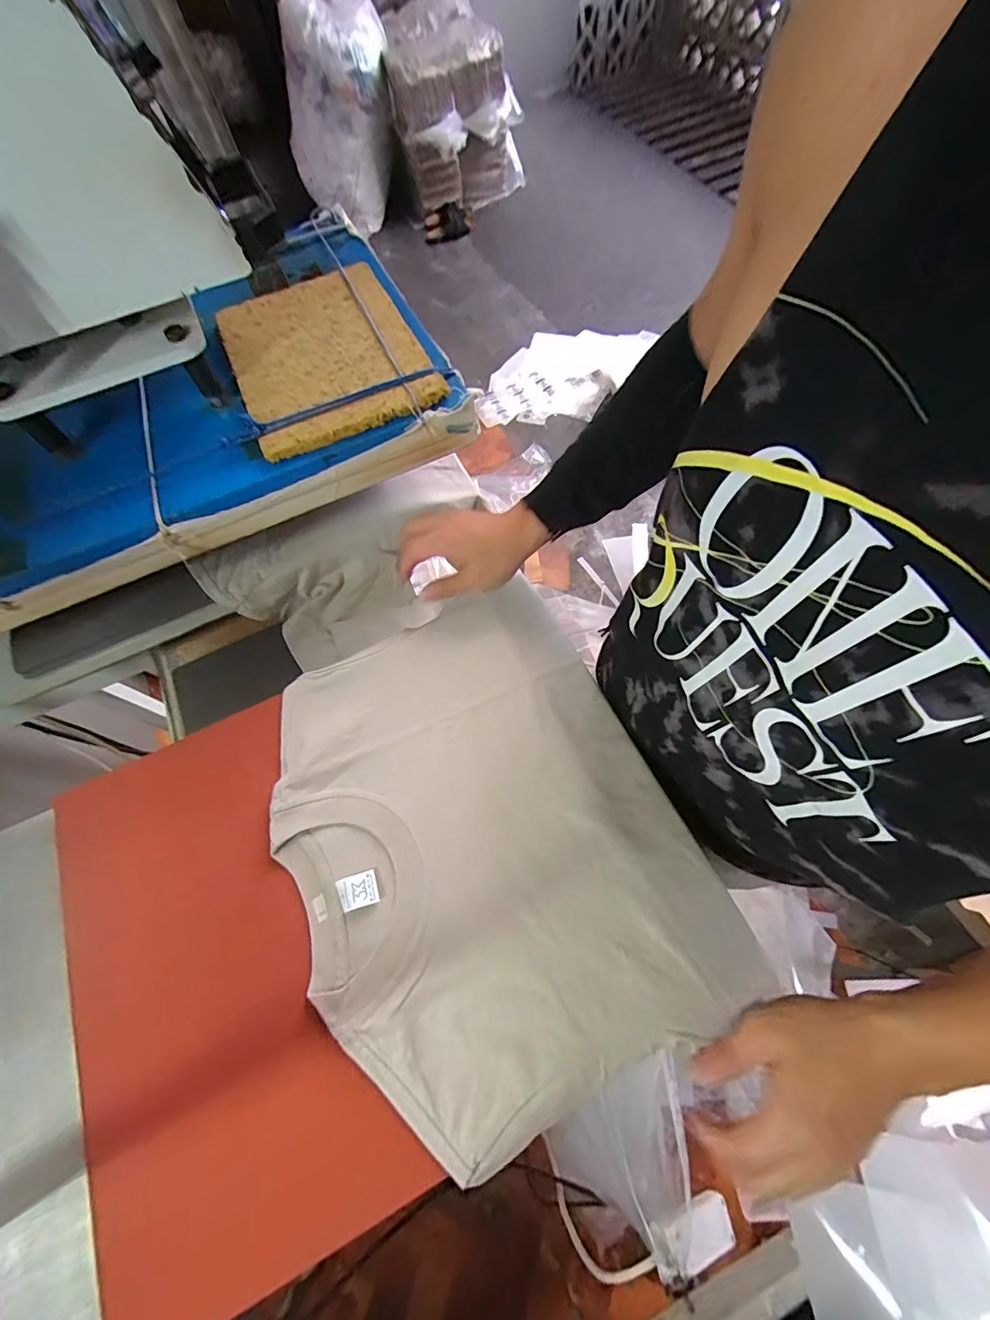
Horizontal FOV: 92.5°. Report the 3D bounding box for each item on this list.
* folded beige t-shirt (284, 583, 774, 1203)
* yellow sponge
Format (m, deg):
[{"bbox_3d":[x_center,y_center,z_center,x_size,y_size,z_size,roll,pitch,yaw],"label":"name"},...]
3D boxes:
[{"bbox_3d":[-0.013,0.140,0.415,0.316,0.017,0.406,-24,68,-10],"label":"folded beige t-shirt"},{"bbox_3d":[-0.175,-0.316,0.484,0.179,0.017,0.241,-24,67,-7],"label":"yellow sponge"}]

